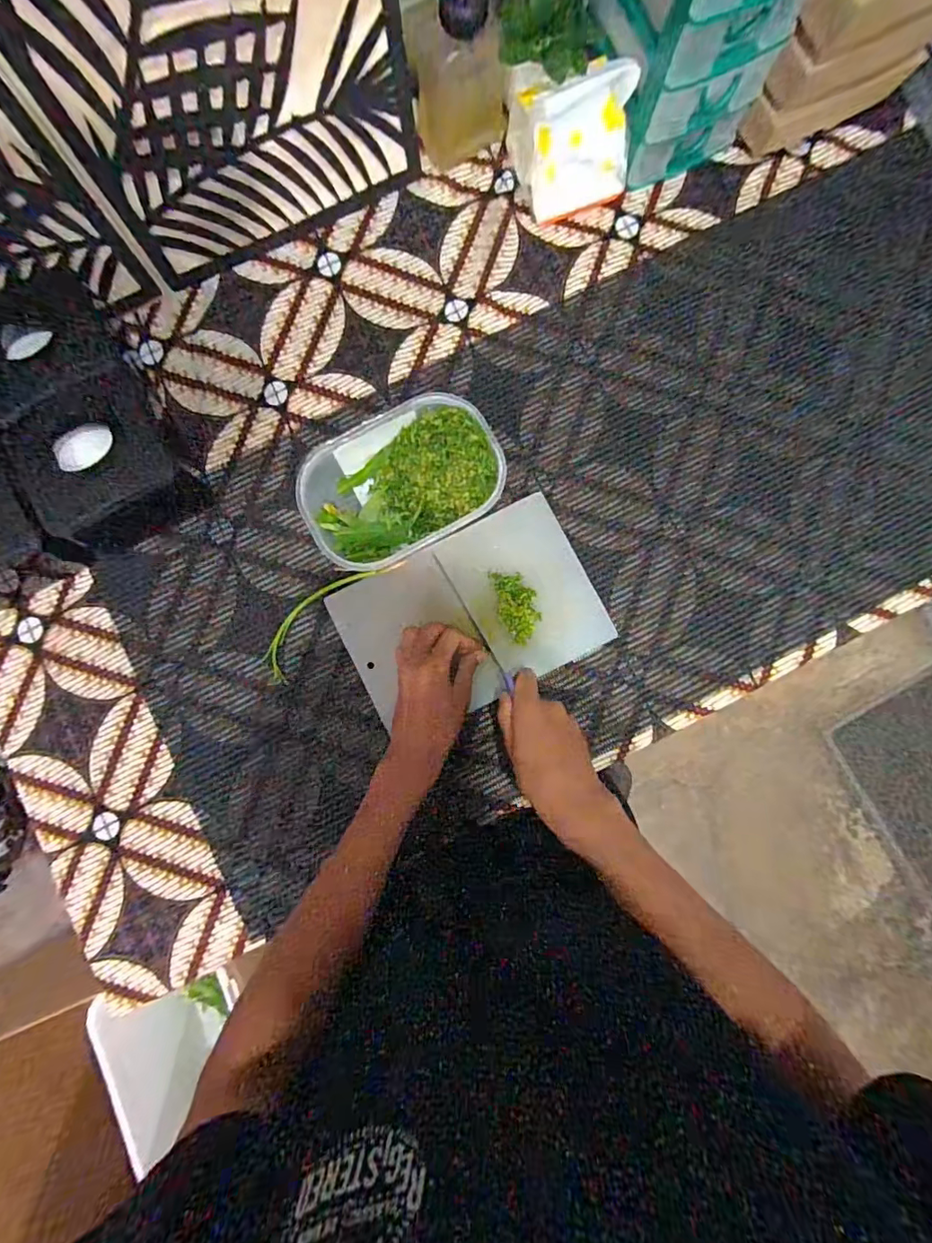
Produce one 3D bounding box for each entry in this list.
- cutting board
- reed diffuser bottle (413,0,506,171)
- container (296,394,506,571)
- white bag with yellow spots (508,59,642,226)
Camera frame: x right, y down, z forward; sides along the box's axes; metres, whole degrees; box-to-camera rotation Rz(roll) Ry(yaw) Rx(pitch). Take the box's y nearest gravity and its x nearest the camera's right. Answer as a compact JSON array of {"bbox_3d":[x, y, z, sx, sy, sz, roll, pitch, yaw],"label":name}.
[{"bbox_3d":[0.005,-0.004,0.517,0.240,0.012,0.159,-26,85,-3],"label":"cutting board"},{"bbox_3d":[-0.005,-0.543,0.518,0.090,0.139,0.064,-1,84,0],"label":"reed diffuser bottle"},{"bbox_3d":[-0.063,-0.135,0.517,0.186,0.057,0.129,-28,85,-3],"label":"container"},{"bbox_3d":[0.103,-0.513,0.538,0.104,0.094,0.124,-17,84,-2],"label":"white bag with yellow spots"}]

